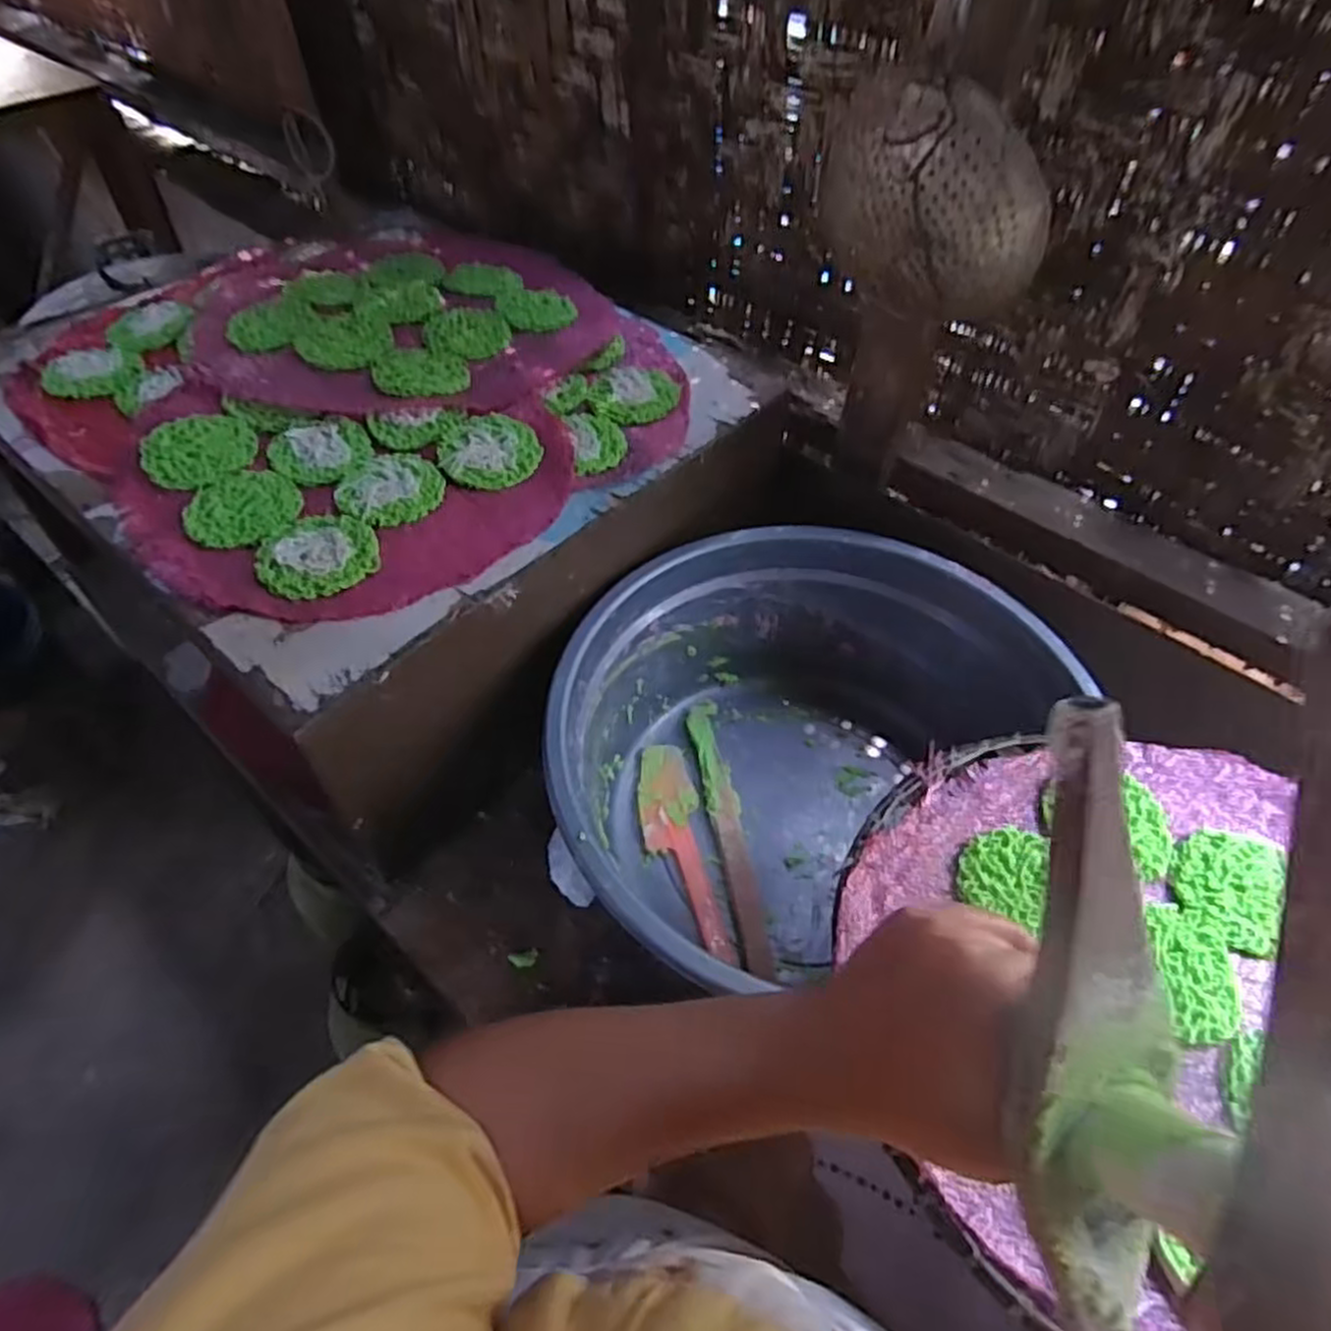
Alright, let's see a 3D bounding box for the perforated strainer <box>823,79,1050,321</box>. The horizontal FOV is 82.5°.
[{"bbox_3d":[0.194,-0.338,0.565,0.172,0.151,0.074,20,53,13],"label":"perforated strainer"}]

